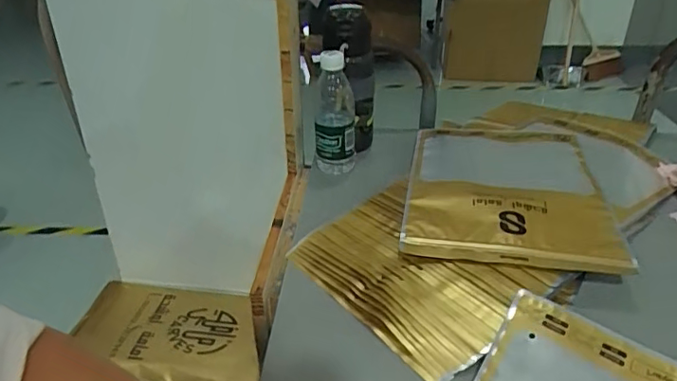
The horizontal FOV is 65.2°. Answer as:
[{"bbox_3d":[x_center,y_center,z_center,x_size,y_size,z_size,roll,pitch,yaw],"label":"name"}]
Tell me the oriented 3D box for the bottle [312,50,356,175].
[{"bbox_3d":[-0.006,-0.108,0.754,0.057,0.174,0.053,0,31,3],"label":"bottle"}]

